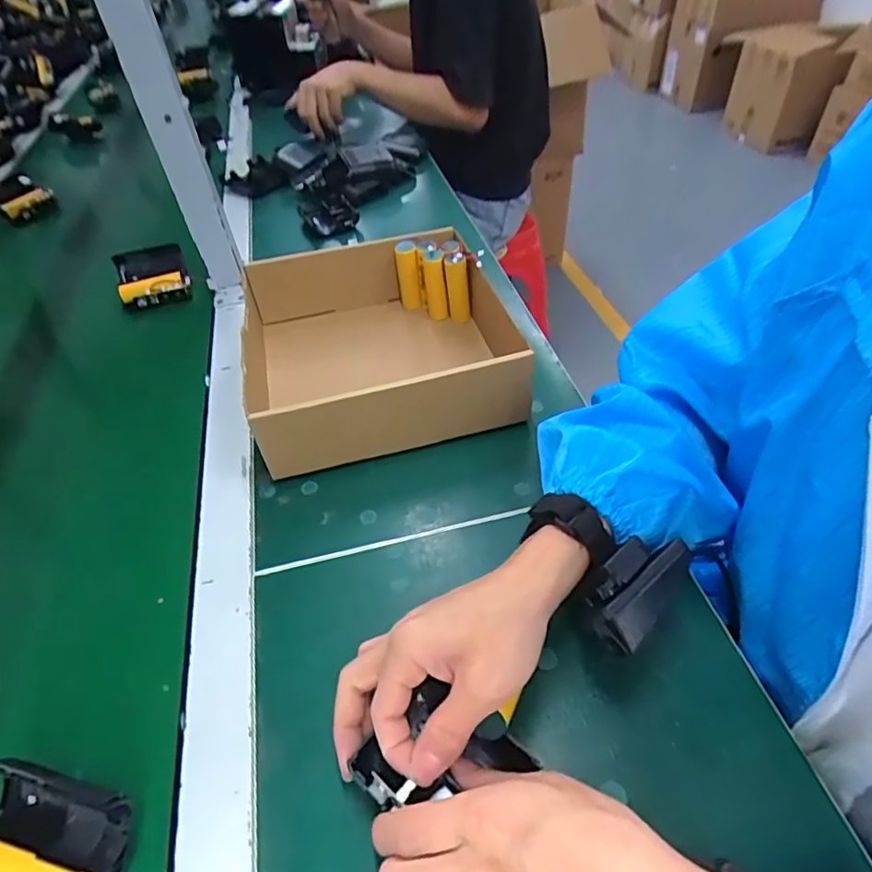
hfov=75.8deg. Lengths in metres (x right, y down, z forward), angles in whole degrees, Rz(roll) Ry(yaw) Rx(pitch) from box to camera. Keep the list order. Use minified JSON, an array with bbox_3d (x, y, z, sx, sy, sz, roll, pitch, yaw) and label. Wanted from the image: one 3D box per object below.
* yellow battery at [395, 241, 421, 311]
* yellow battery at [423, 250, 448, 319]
[{"bbox_3d":[-0.030,-0.171,0.602,0.021,0.070,0.025,-6,46,-2],"label":"yellow battery"},{"bbox_3d":[0.000,-0.155,0.583,0.020,0.073,0.019,-6,46,-2],"label":"yellow battery"}]

